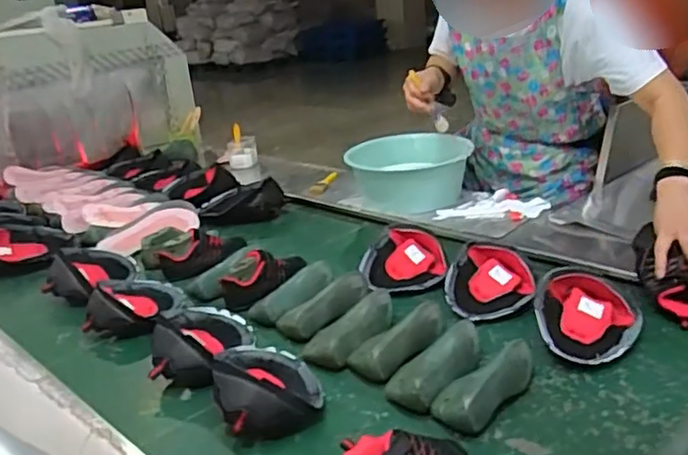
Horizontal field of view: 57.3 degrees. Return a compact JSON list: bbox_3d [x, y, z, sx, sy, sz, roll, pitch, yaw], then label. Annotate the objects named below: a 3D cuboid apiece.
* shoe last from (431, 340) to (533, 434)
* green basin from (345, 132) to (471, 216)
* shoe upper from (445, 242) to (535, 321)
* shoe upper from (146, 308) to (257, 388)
[{"bbox_3d":[0.191,0.207,0.842,0.160,0.065,0.077,-24,29,-39],"label":"shoe last"},{"bbox_3d":[0.167,-0.147,1.623,0.296,0.127,0.296,-4,22,2],"label":"green basin"},{"bbox_3d":[0.253,0.092,1.091,0.141,0.071,0.146,1,23,13],"label":"shoe upper"},{"bbox_3d":[-0.223,0.182,0.997,0.109,0.080,0.194,1,11,14],"label":"shoe upper"}]

